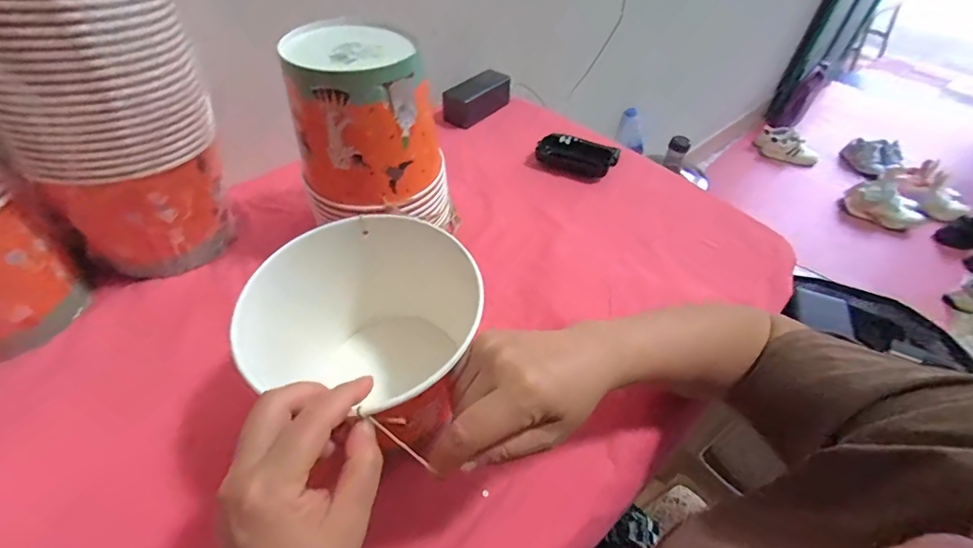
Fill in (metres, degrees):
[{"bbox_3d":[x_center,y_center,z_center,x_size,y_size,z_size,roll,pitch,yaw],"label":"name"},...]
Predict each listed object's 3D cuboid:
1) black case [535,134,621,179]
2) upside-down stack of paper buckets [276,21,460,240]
[{"bbox_3d":[0.139,-0.183,0.652,0.115,0.027,0.074,20,50,16],"label":"black case"},{"bbox_3d":[-0.111,-0.127,0.463,0.135,0.213,0.132,6,47,4],"label":"upside-down stack of paper buckets"}]

